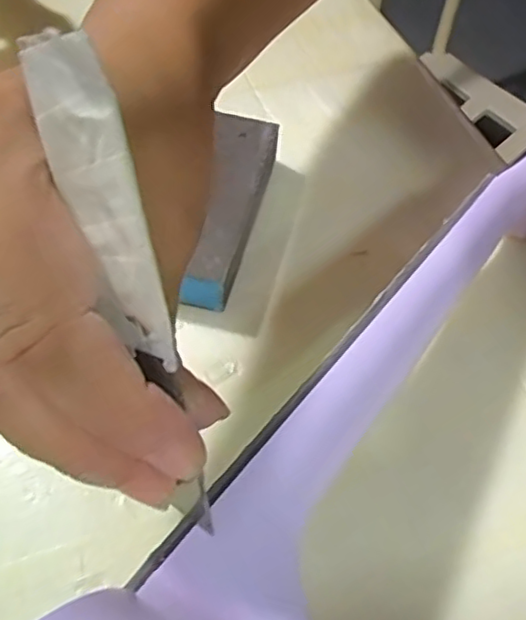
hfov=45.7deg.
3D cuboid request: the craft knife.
[{"bbox_3d":[-0.023,0.002,0.119,0.011,0.101,0.013,-18,26,-13],"label":"craft knife"}]

